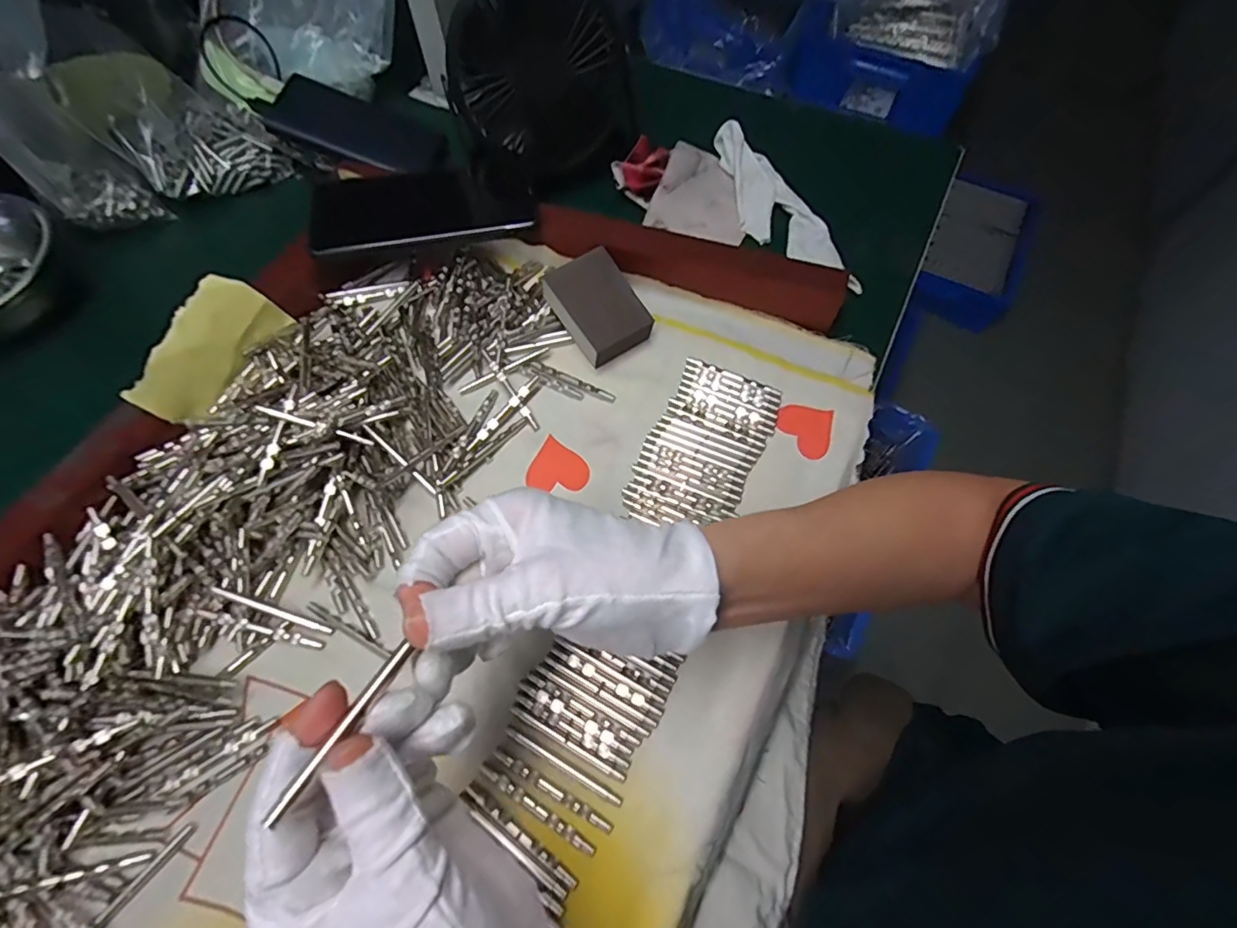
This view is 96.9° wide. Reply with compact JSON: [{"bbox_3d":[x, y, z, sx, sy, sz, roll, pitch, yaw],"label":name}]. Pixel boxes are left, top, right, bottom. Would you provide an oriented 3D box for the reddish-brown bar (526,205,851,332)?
[{"bbox_3d":[0.049,-0.146,0.399,0.223,0.037,0.026,17,65,7],"label":"reddish-brown bar"}]

